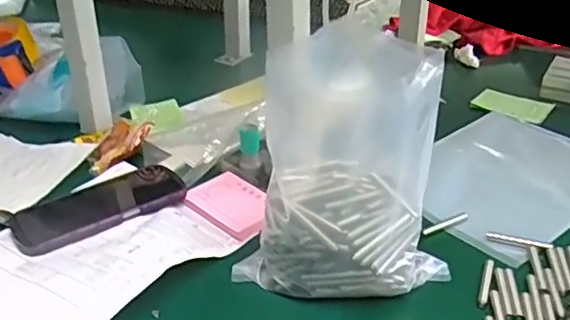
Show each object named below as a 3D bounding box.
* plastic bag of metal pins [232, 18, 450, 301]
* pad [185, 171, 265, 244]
[{"bbox_3d":[0.047,0.014,0.497,0.176,0.205,0.090,1,30,6],"label":"plastic bag of metal pins"},{"bbox_3d":[-0.051,0.045,0.628,0.068,0.011,0.105,-23,36,-32],"label":"pad"}]

